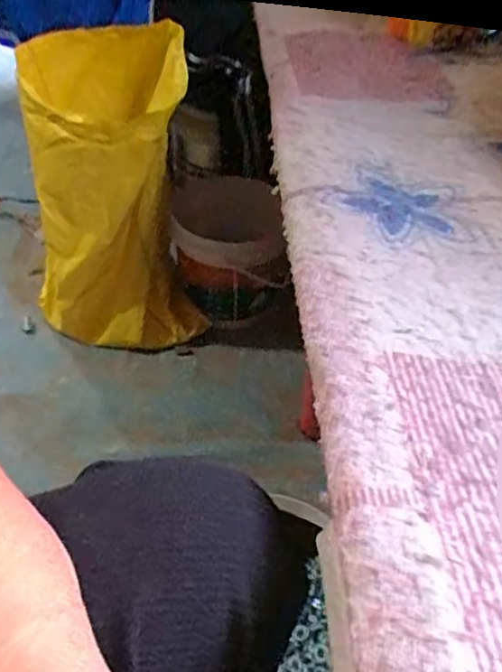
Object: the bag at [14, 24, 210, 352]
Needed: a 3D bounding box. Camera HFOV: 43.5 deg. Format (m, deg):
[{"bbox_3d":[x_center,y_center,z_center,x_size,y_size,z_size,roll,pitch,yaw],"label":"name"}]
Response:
[{"bbox_3d":[-0.226,-0.216,1.009,0.269,0.444,0.217,0,43,-2],"label":"bag"}]

